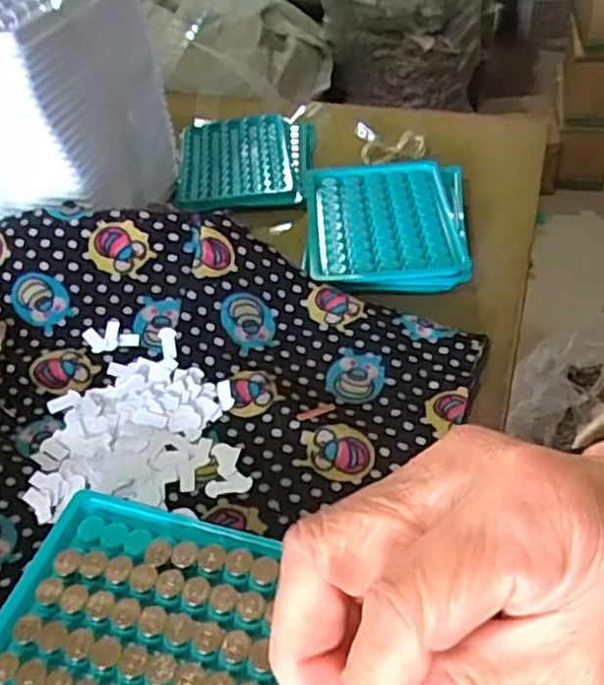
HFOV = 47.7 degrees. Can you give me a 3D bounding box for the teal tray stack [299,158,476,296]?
[{"bbox_3d":[0.057,-0.084,0.463,0.108,0.018,0.137,-1,43,3],"label":"teal tray stack"}]

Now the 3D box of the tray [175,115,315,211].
[{"bbox_3d":[-0.044,-0.142,0.536,0.106,0.015,0.122,-3,43,1],"label":"tray"}]

